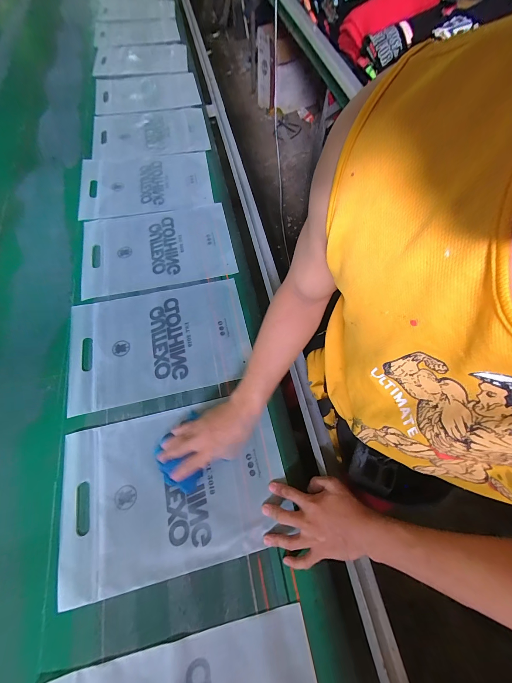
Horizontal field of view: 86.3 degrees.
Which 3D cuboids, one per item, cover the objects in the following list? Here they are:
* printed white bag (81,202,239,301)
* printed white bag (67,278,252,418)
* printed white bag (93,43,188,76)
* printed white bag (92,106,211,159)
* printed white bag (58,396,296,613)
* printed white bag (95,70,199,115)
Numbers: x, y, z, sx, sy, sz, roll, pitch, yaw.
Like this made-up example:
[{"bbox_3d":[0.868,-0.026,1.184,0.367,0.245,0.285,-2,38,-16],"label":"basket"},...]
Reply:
[{"bbox_3d":[-0.247,-0.244,0.693,0.360,0.013,0.248,-11,65,-7],"label":"printed white bag"},{"bbox_3d":[-0.205,-0.005,0.586,0.366,0.006,0.248,-12,65,-8],"label":"printed white bag"},{"bbox_3d":[-0.441,-1.097,1.055,0.336,0.021,0.236,-7,65,-5],"label":"printed white bag"},{"bbox_3d":[-0.348,-0.699,0.912,0.362,0.014,0.262,-9,65,-6],"label":"printed white bag"},{"bbox_3d":[-0.139,0.243,0.467,0.366,0.011,0.248,-12,66,-6],"label":"printed white bag"},{"bbox_3d":[-0.405,-0.937,1.019,0.367,0.021,0.267,-11,65,-7],"label":"printed white bag"}]

